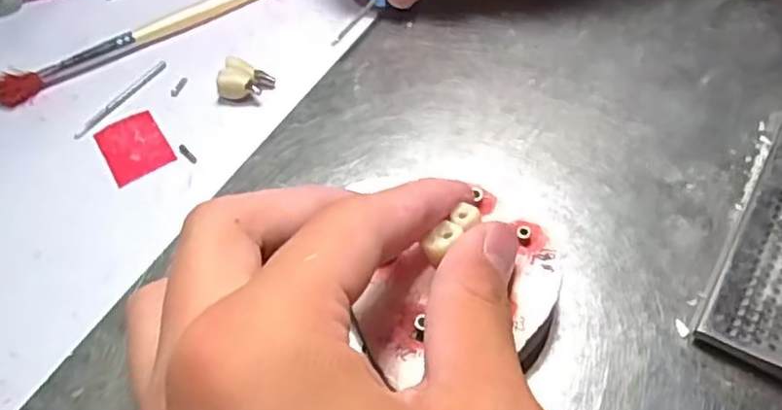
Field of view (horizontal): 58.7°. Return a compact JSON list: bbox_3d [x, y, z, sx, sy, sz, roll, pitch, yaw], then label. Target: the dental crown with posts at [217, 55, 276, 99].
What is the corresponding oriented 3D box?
[{"bbox_3d":[-0.052,-0.045,0.251,0.017,0.011,0.014,4,57,7],"label":"dental crown with posts"}]

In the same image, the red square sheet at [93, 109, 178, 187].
[{"bbox_3d":[-0.090,-0.022,0.242,0.021,0.004,0.028,-29,59,-15],"label":"red square sheet"}]

